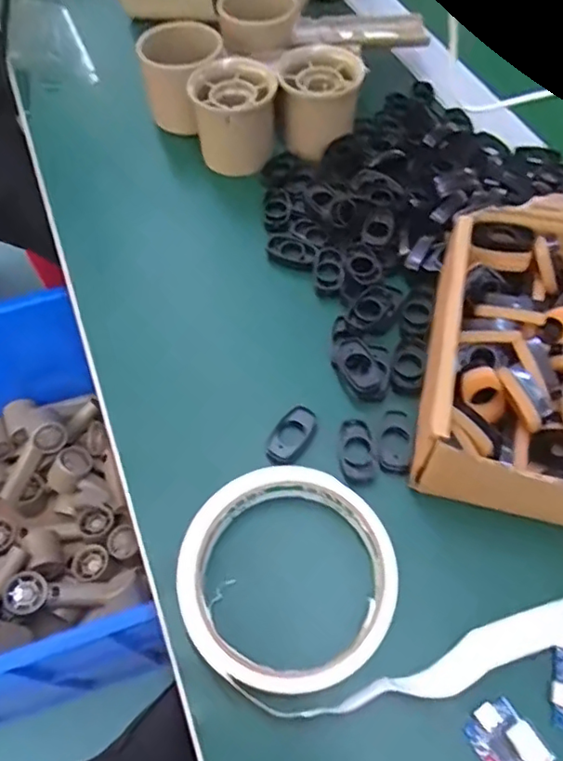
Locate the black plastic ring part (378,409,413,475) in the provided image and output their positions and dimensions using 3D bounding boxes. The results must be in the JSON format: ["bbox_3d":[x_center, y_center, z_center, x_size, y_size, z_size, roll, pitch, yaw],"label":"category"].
[{"bbox_3d":[0.058,0.031,0.292,0.017,0.006,0.032,9,59,6],"label":"black plastic ring part"}]

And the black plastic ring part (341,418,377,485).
[{"bbox_3d":[0.038,0.034,0.290,0.016,0.005,0.033,-5,58,-2],"label":"black plastic ring part"}]

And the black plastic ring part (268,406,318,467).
[{"bbox_3d":[0.005,0.028,0.294,0.017,0.005,0.034,31,63,18],"label":"black plastic ring part"}]

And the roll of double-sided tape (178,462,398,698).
[{"bbox_3d":[0.002,0.083,0.253,0.091,0.013,0.094,0,58,0],"label":"roll of double-sided tape"}]

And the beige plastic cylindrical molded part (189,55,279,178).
[{"bbox_3d":[-0.031,-0.181,0.394,0.056,0.049,0.048,-13,59,-7],"label":"beige plastic cylindrical molded part"}]

